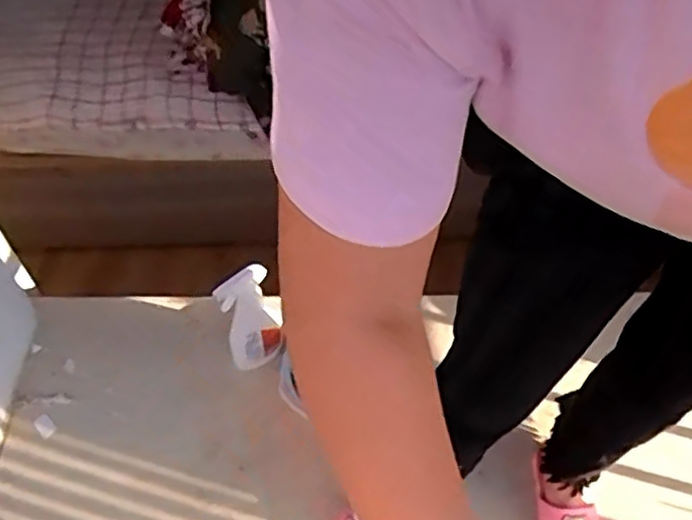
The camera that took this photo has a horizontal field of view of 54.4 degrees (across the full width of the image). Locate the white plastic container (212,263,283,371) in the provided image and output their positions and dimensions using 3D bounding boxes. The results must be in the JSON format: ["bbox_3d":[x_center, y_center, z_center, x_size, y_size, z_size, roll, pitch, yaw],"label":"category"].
[{"bbox_3d":[-0.159,0.105,1.141,0.109,0.263,0.058,-34,61,-24],"label":"white plastic container"}]

